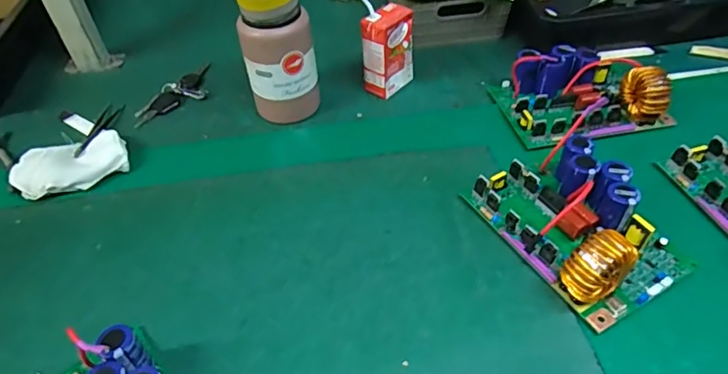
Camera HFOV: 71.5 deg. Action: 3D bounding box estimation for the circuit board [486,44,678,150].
[{"bbox_3d":[0.278,-0.124,0.646,0.195,0.057,0.139,-8,46,-2],"label":"circuit board"}]

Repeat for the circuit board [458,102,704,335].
[{"bbox_3d":[0.211,0.028,0.501,0.125,0.060,0.186,-26,49,-18],"label":"circuit board"}]

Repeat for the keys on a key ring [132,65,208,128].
[{"bbox_3d":[-0.266,-0.135,0.731,0.054,0.014,0.150,25,53,26],"label":"keys on a key ring"}]

